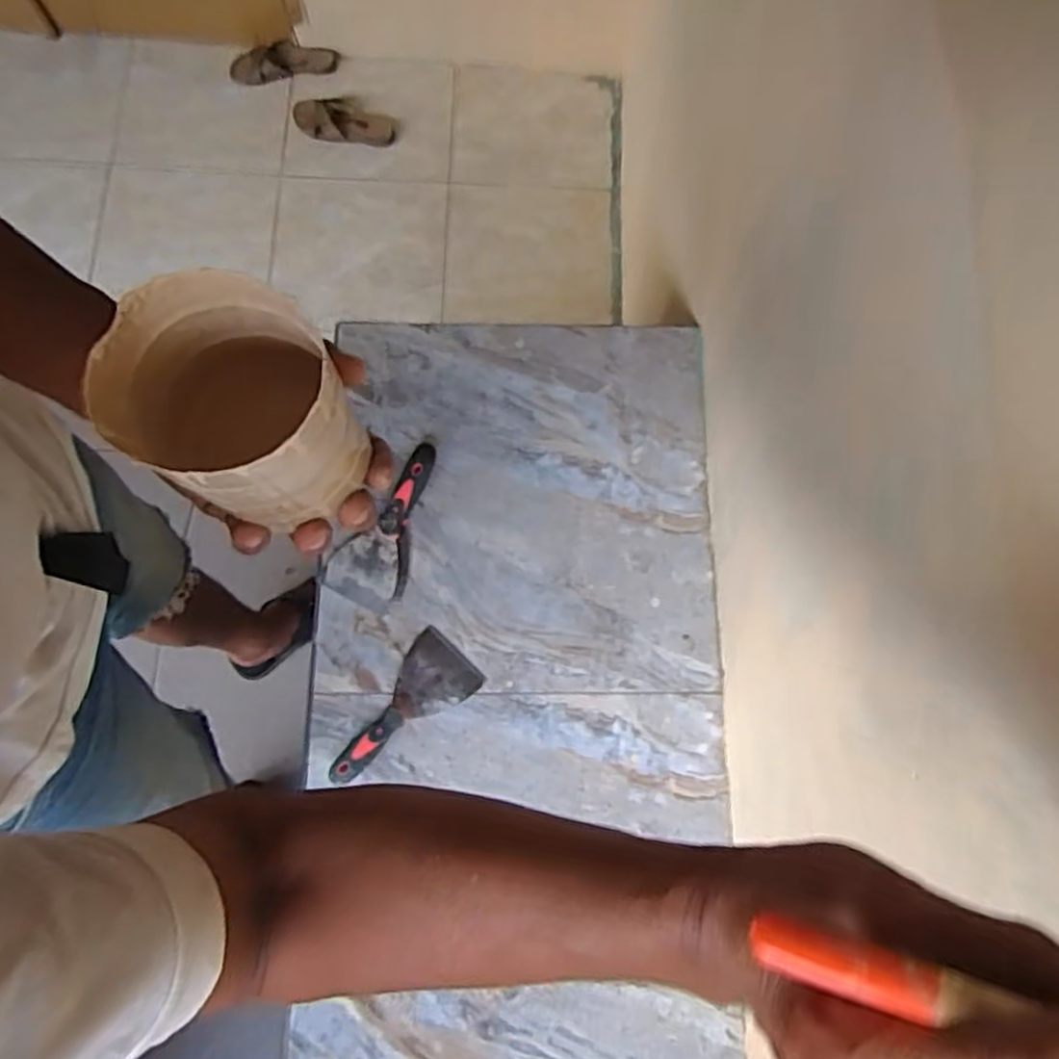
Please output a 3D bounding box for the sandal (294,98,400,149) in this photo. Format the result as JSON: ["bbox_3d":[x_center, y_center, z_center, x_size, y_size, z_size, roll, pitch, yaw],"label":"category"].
[{"bbox_3d":[-0.411,-0.915,1.698,0.223,0.036,0.088,6,75,0],"label":"sandal"}]

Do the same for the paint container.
[{"bbox_3d":[-0.122,-0.049,0.338,0.084,0.107,0.081,0,75,-2],"label":"paint container"}]

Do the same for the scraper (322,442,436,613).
[{"bbox_3d":[-0.167,-0.011,0.930,0.096,0.045,0.213,26,76,5],"label":"scraper"}]

